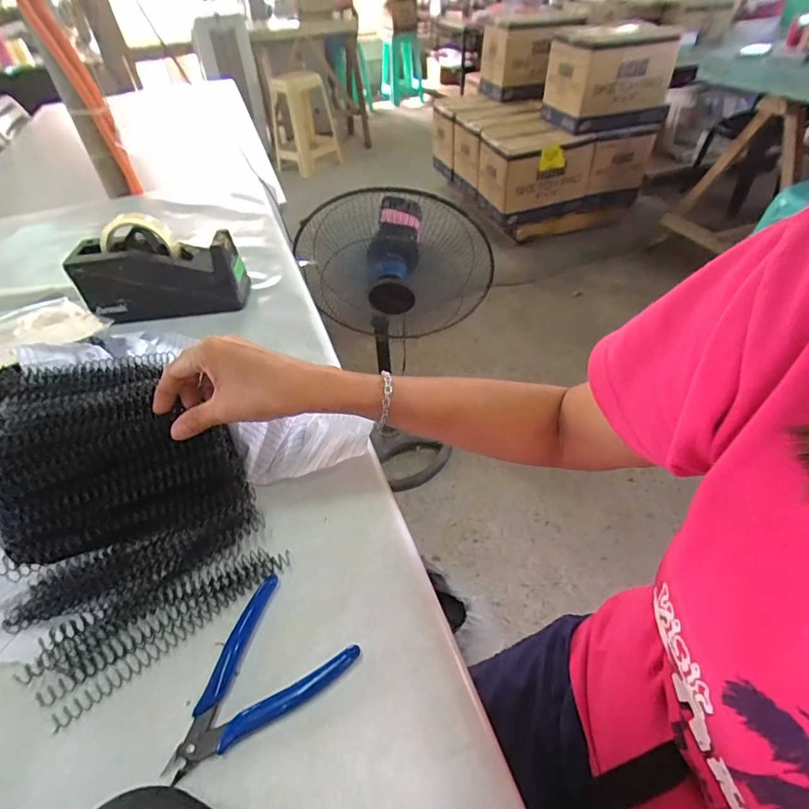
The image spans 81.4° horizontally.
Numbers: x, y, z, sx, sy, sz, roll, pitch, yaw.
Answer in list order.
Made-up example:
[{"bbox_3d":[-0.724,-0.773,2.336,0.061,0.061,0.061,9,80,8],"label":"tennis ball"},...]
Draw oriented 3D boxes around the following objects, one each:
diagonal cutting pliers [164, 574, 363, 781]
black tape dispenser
[{"bbox_3d":[-0.104,0.170,0.318,0.119,0.008,0.088,-25,47,-22],"label":"diagonal cutting pliers"},{"bbox_3d":[-0.323,-0.181,0.627,0.197,0.106,0.074,-7,43,-5],"label":"black tape dispenser"}]

